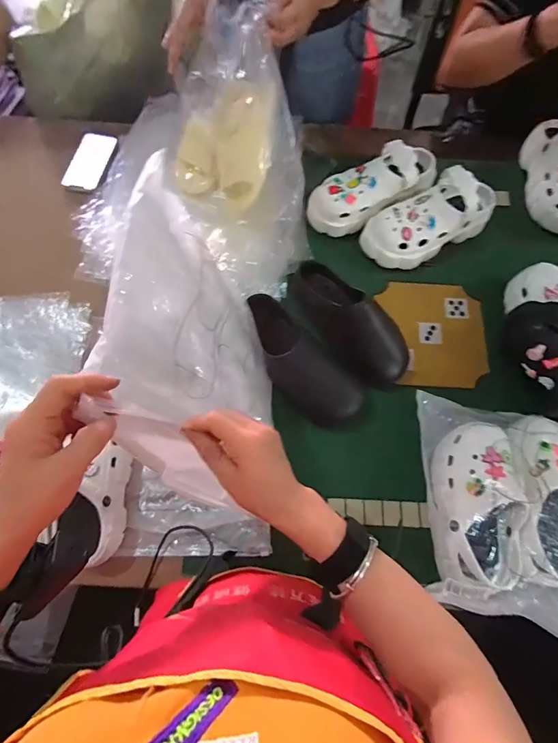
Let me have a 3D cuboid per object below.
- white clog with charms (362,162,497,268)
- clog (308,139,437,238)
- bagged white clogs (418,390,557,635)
[{"bbox_3d":[0.299,-0.306,0.733,0.278,0.100,0.124,-30,75,-9],"label":"white clog with charms"},{"bbox_3d":[0.187,-0.370,0.749,0.268,0.088,0.120,-22,74,-7],"label":"clog"},{"bbox_3d":[0.373,0.214,0.569,0.277,0.096,0.335,6,73,2],"label":"bagged white clogs"}]

